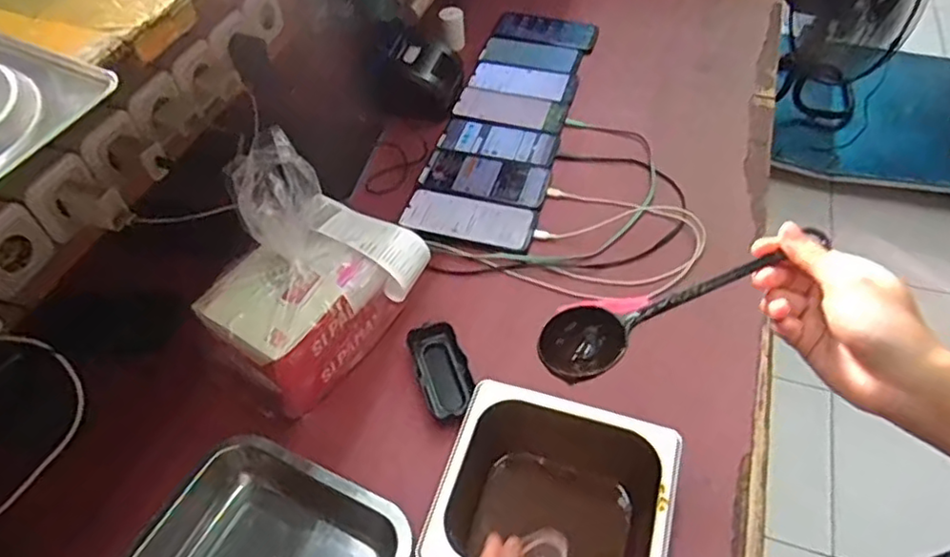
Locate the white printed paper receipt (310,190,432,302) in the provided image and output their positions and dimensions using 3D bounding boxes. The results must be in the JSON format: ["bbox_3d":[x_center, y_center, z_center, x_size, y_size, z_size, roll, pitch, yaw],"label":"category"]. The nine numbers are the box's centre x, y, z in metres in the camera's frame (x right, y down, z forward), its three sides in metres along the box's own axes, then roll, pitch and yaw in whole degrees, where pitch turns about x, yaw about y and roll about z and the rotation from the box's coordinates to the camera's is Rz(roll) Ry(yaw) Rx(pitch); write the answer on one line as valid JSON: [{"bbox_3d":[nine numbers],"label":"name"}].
[{"bbox_3d":[-0.107,-0.042,0.636,0.130,0.037,0.060,35,58,7],"label":"white printed paper receipt"}]

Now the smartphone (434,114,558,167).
[{"bbox_3d":[0.034,-0.198,0.903,0.163,0.007,0.076,13,52,10],"label":"smartphone"}]

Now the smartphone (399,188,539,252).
[{"bbox_3d":[-0.007,-0.076,0.803,0.165,0.009,0.080,11,52,8],"label":"smartphone"}]

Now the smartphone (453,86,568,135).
[{"bbox_3d":[0.053,-0.253,0.954,0.164,0.013,0.088,13,52,10],"label":"smartphone"}]

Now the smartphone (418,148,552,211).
[{"bbox_3d":[0.014,-0.138,0.854,0.166,0.006,0.083,15,53,11],"label":"smartphone"}]

